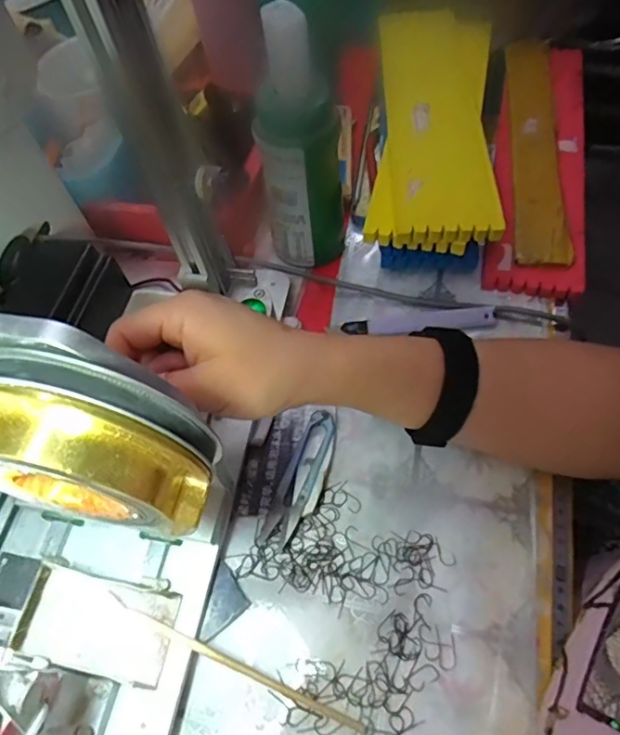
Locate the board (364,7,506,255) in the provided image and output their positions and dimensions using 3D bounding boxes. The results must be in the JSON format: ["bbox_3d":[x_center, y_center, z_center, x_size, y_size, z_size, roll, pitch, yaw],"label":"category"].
[{"bbox_3d":[0.110,-0.230,0.478,0.098,0.024,0.306,1,59,11],"label":"board"}]

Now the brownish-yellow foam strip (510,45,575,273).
[{"bbox_3d":[0.209,-0.207,0.495,0.043,0.009,0.273,4,65,8],"label":"brownish-yellow foam strip"}]

